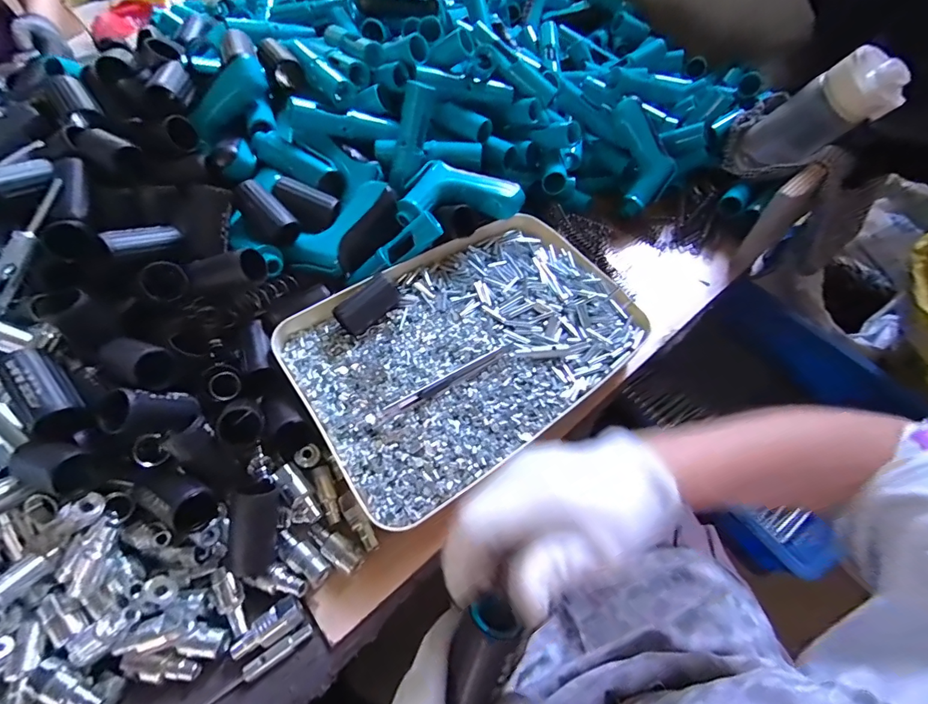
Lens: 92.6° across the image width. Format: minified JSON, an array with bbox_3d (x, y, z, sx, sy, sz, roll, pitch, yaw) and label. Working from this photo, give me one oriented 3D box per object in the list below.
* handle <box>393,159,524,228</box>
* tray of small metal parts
[{"bbox_3d":[-0.007,-0.174,0.487,0.140,0.037,0.072,-18,57,-12],"label":"handle"},{"bbox_3d":[0.010,-0.009,0.434,0.328,0.060,0.225,-31,61,-20],"label":"tray of small metal parts"}]

